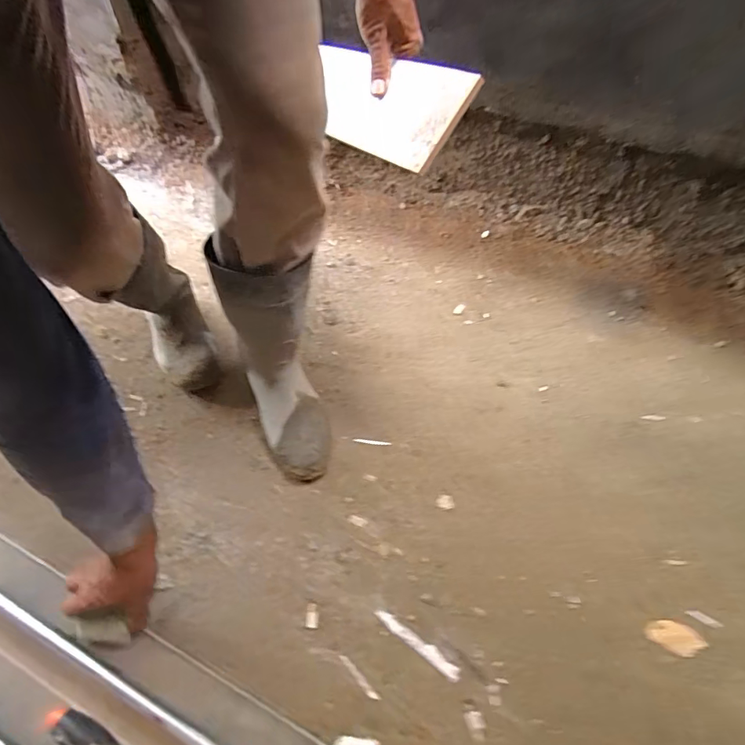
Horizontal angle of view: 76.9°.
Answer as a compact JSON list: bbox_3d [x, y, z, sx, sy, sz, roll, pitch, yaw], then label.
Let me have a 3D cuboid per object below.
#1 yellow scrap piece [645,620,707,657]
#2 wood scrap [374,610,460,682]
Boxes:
[{"bbox_3d":[0.406,0.355,0.628,0.071,0.004,0.036,18,58,12],"label":"yellow scrap piece"},{"bbox_3d":[0.060,0.361,0.626,0.128,0.008,0.018,32,62,20],"label":"wood scrap"}]

